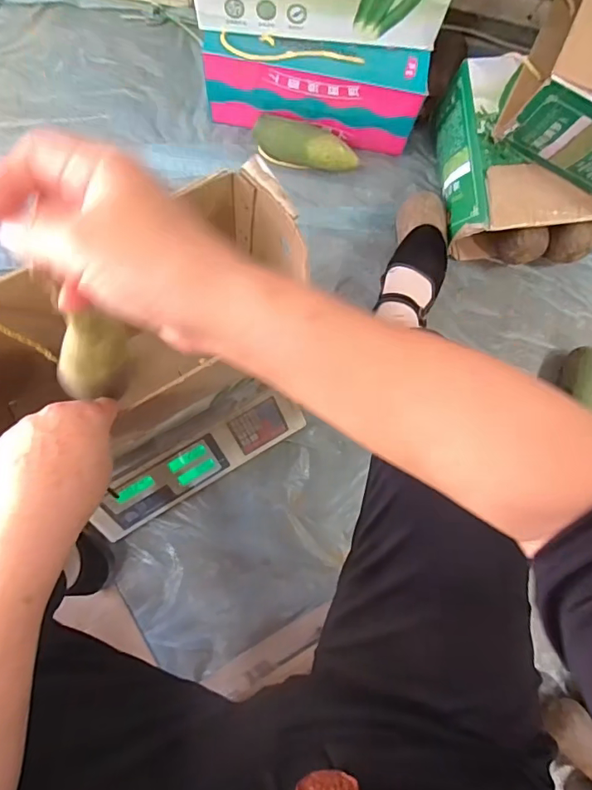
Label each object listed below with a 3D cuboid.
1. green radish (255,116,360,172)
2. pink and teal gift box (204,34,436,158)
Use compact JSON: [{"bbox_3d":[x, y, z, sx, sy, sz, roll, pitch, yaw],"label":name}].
[{"bbox_3d":[0.018,-0.417,0.788,0.176,0.061,0.069,11,81,-1],"label":"green radish"},{"bbox_3d":[0.027,-0.487,0.765,0.337,0.135,0.079,7,82,-2],"label":"pink and teal gift box"}]

